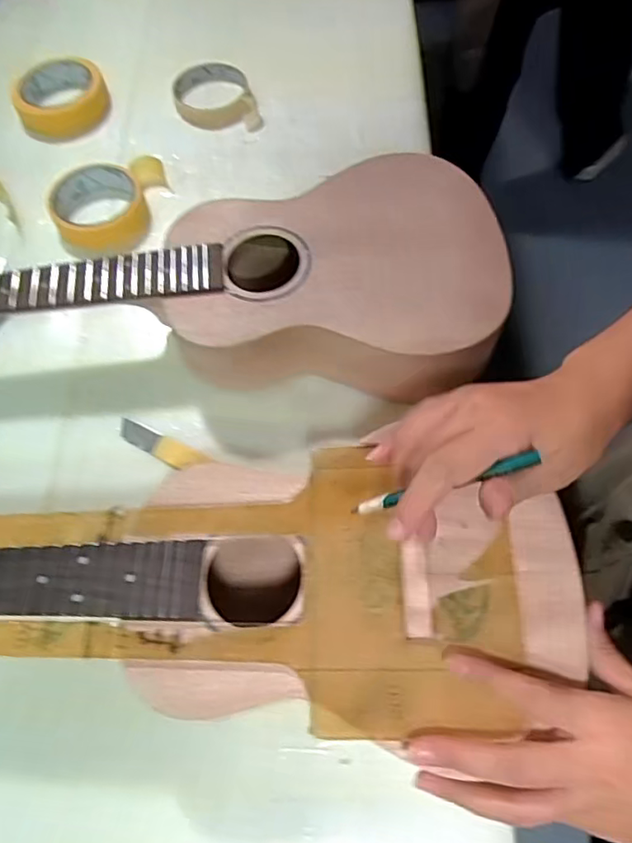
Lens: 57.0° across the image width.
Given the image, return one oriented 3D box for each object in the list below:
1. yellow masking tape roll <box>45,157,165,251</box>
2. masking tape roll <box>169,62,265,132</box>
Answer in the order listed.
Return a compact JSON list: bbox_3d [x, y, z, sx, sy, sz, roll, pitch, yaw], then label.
[{"bbox_3d":[-0.212,-0.219,0.575,0.092,0.026,0.106,11,65,8],"label":"yellow masking tape roll"},{"bbox_3d":[-0.112,-0.355,0.638,0.083,0.021,0.112,-17,64,-6],"label":"masking tape roll"}]

